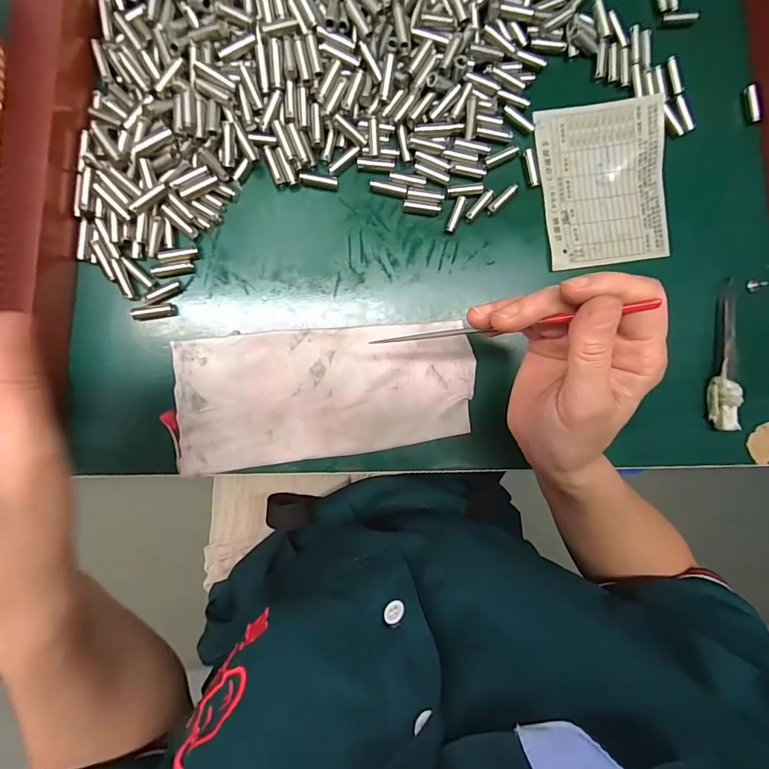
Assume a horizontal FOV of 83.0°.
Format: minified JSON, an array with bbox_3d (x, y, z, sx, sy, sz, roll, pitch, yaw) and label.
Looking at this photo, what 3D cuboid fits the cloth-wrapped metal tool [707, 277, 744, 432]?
[{"bbox_3d":[0.244,-0.021,0.312,0.015,0.020,0.106,-1,95,-6],"label":"cloth-wrapped metal tool"}]

